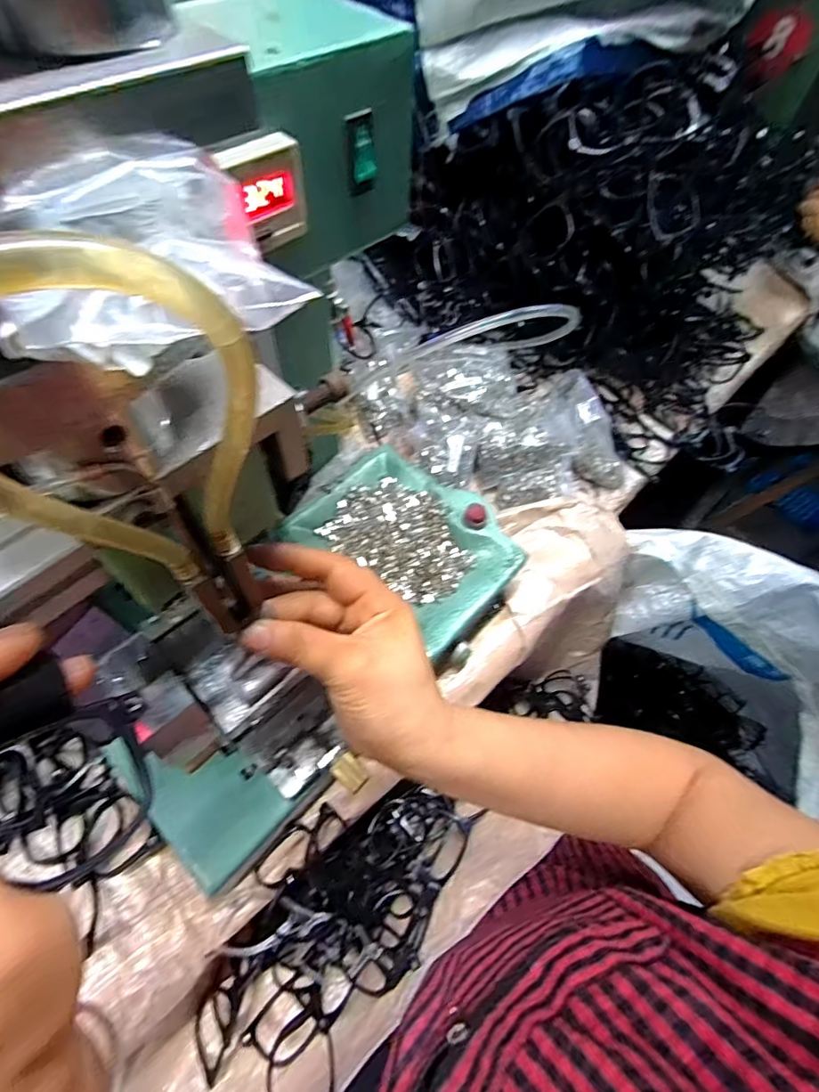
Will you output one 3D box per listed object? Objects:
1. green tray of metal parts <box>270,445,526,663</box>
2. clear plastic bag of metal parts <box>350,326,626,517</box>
[{"bbox_3d":[0.001,-0.008,0.470,0.189,0.016,0.145,38,65,16],"label":"green tray of metal parts"},{"bbox_3d":[0.095,-0.156,0.606,0.329,0.080,0.205,24,62,10],"label":"clear plastic bag of metal parts"}]

